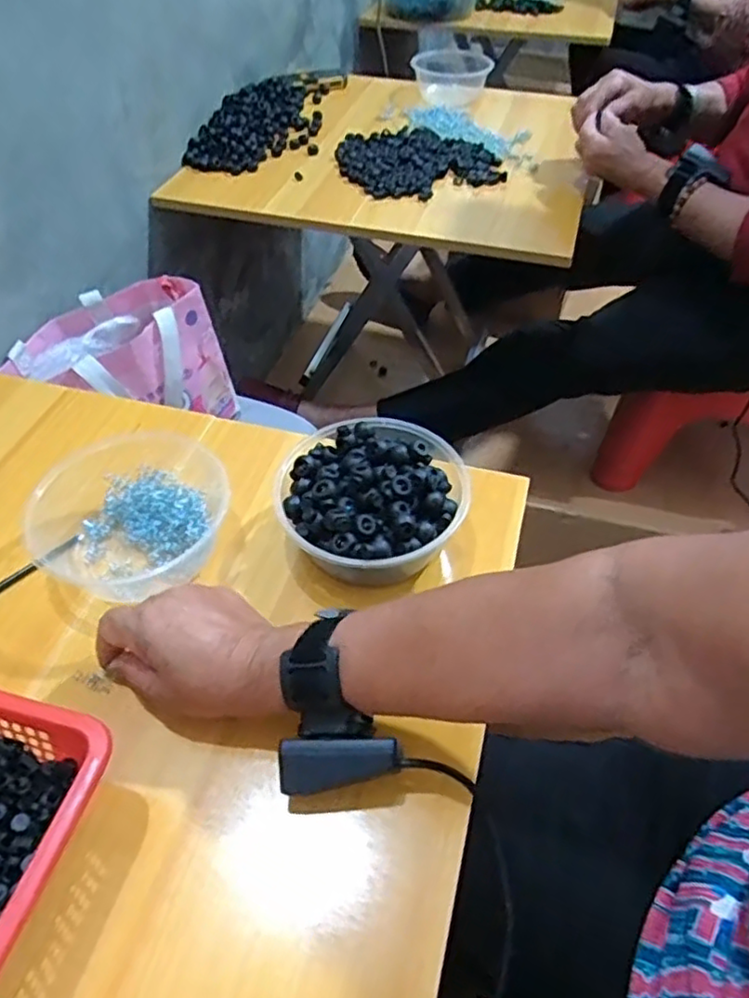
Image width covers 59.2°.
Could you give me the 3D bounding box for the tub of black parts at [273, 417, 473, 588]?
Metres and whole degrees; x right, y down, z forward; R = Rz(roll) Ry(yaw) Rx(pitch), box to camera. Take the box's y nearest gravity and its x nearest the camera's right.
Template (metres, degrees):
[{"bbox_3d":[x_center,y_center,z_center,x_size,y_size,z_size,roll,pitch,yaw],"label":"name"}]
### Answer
[{"bbox_3d":[-0.002,0.005,0.507,0.137,0.068,0.143,36,57,27],"label":"tub of black parts"}]

